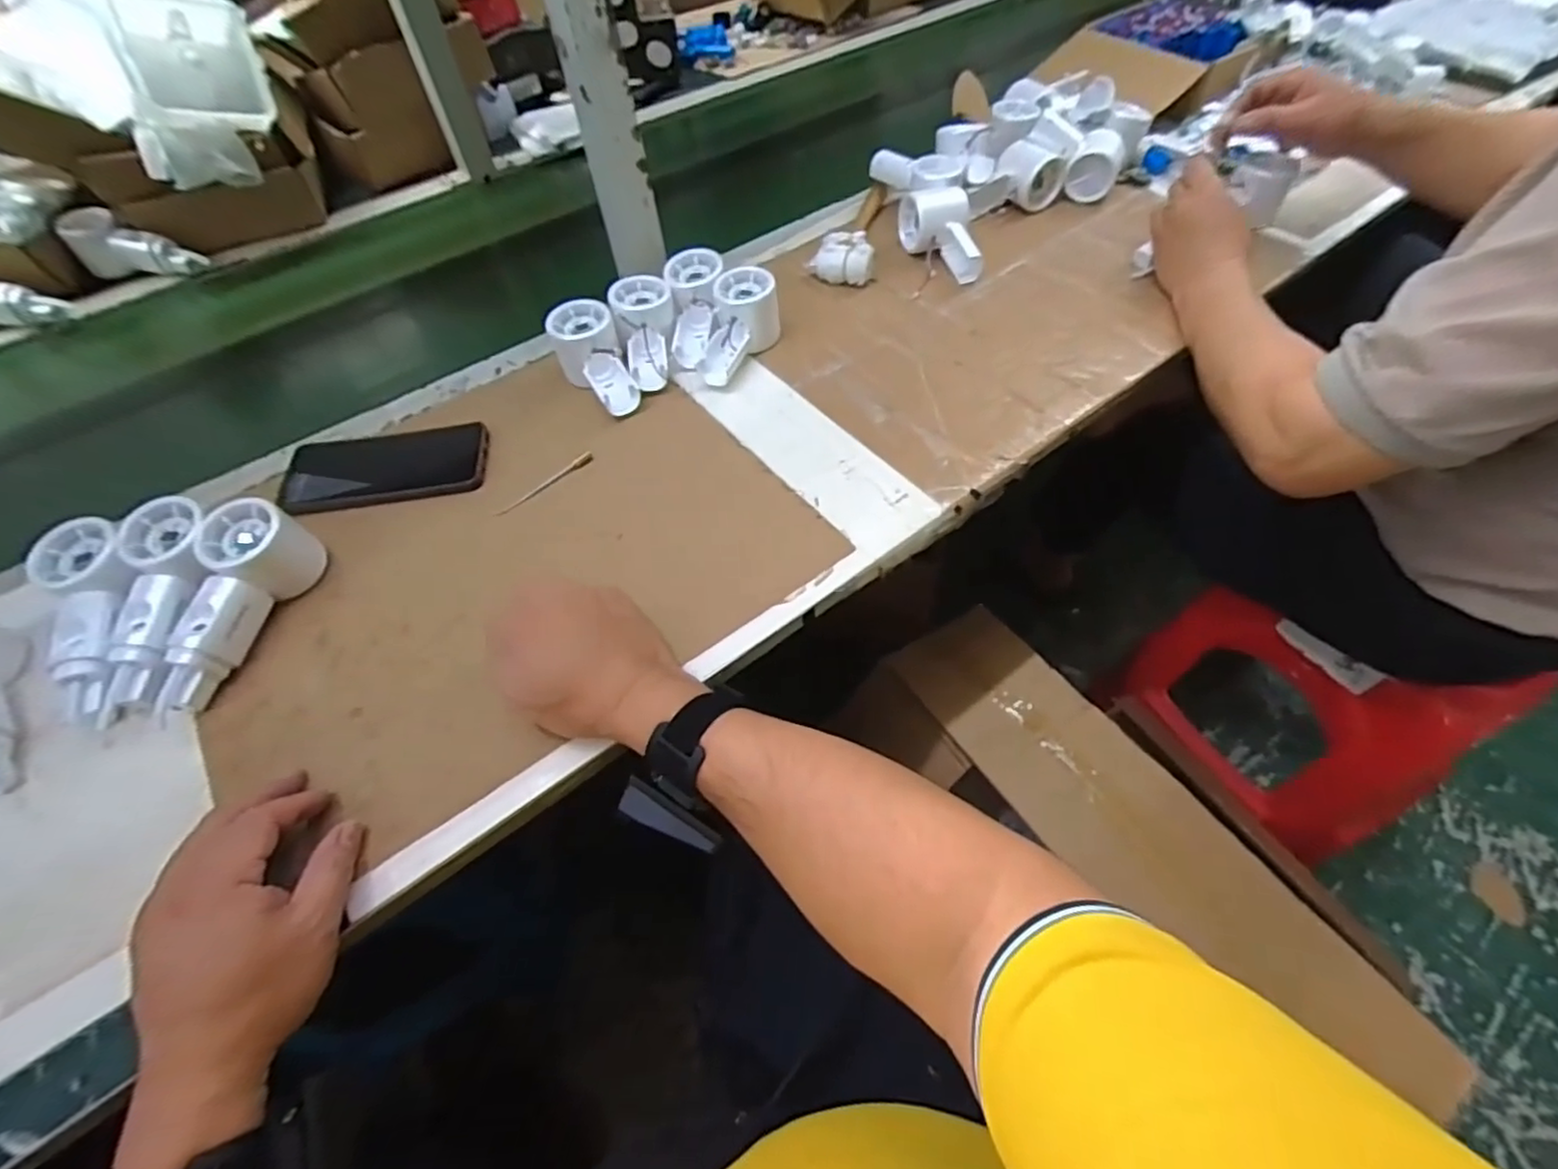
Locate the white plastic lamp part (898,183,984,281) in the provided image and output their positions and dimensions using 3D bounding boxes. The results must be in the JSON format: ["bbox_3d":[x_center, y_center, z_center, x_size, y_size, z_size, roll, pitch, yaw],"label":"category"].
[{"bbox_3d":[0.171,-0.374,0.696,0.062,0.057,0.109,-10,54,-3],"label":"white plastic lamp part"}]

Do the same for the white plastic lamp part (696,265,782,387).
[{"bbox_3d":[-0.036,-0.239,0.615,0.056,0.059,0.104,11,56,12],"label":"white plastic lamp part"}]

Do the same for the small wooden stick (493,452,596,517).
[{"bbox_3d":[-0.196,-0.084,0.555,0.009,0.004,0.095,36,64,26],"label":"small wooden stick"}]

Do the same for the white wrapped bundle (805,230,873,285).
[{"bbox_3d":[0.066,-0.350,0.704,0.068,0.029,0.062,2,54,6],"label":"white wrapped bundle"}]

